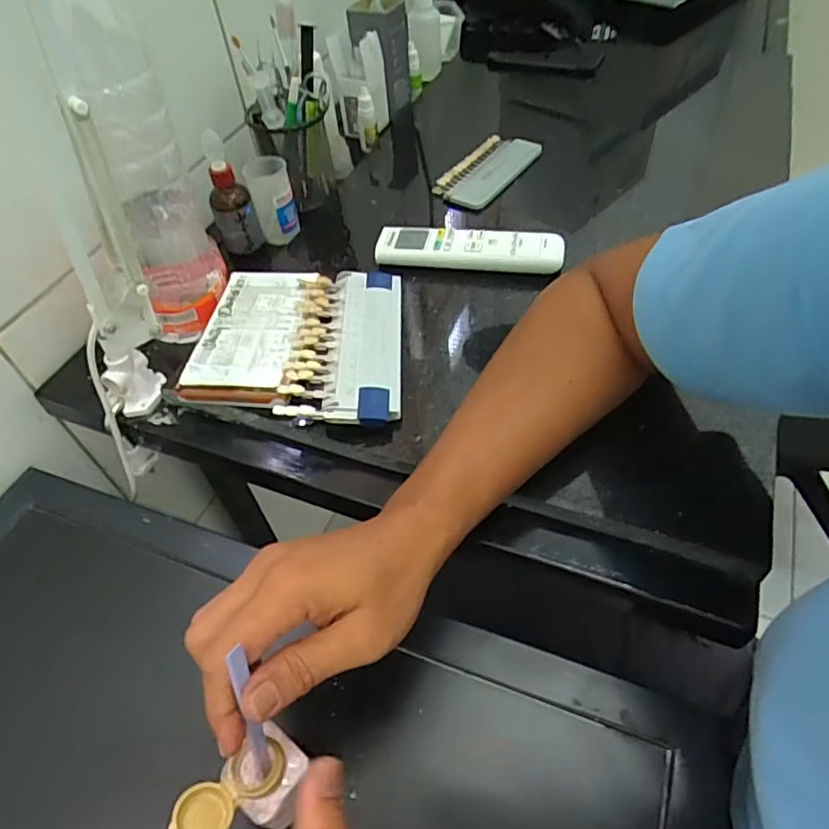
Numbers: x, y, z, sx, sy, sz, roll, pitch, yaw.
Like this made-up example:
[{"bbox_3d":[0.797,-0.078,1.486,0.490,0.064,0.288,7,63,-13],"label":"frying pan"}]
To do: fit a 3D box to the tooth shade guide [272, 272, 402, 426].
[{"bbox_3d":[-0.056,-0.059,0.496,0.090,0.027,0.167,-2,50,3],"label":"tooth shade guide"}]

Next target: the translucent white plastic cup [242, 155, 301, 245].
[{"bbox_3d":[-0.154,-0.236,0.641,0.043,0.078,0.055,-15,51,-8],"label":"translucent white plastic cup"}]

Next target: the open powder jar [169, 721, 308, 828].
[{"bbox_3d":[-0.091,0.206,0.319,0.041,0.039,0.065,30,58,26],"label":"open powder jar"}]

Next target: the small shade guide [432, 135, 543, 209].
[{"bbox_3d":[0.086,-0.284,0.680,0.063,0.016,0.143,27,57,25],"label":"small shade guide"}]

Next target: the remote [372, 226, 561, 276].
[{"bbox_3d":[0.053,-0.160,0.567,0.175,0.029,0.037,6,51,10],"label":"remote"}]

